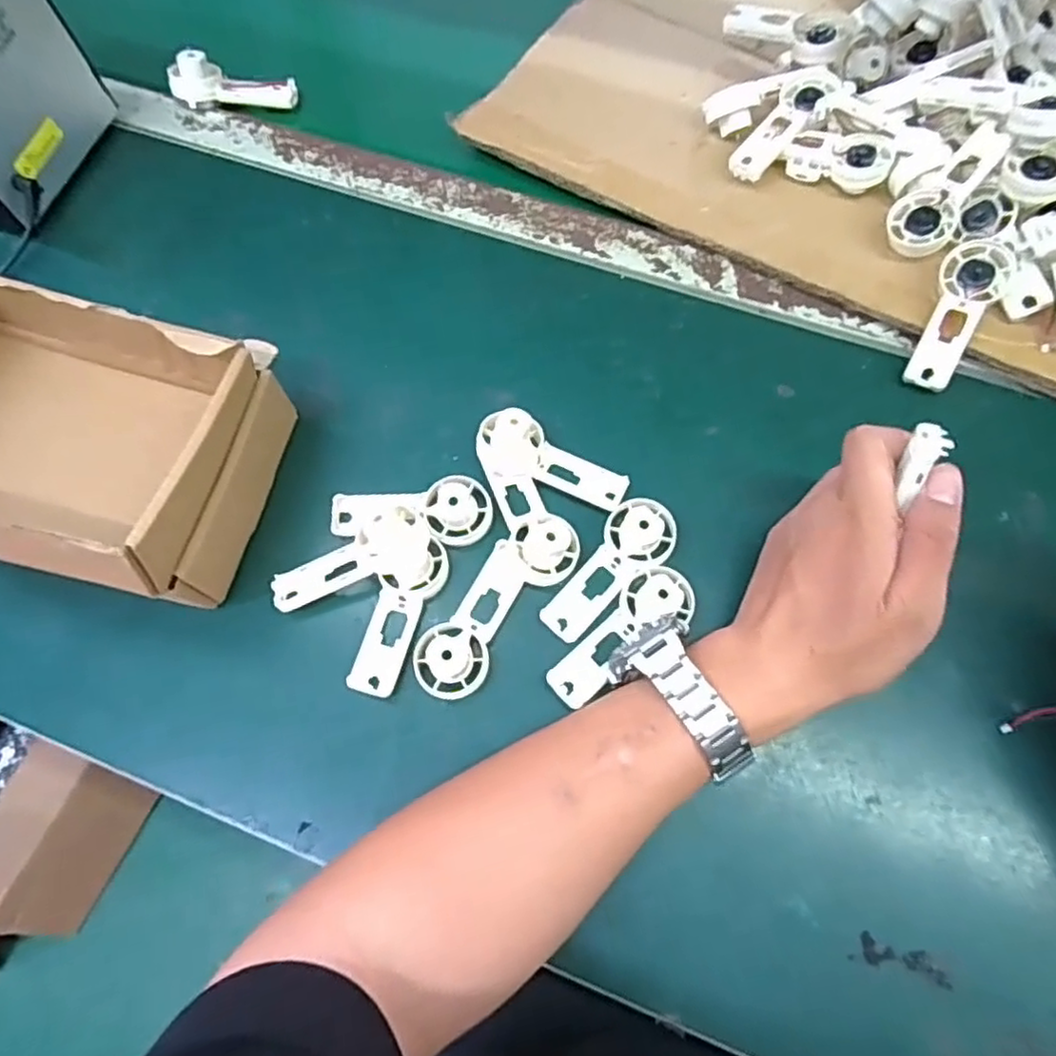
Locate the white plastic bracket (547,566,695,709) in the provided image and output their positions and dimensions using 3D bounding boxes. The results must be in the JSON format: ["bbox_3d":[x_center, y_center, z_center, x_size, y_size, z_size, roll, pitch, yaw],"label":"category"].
[{"bbox_3d":[0.050,0.057,0.374,0.093,0.009,0.037,-37,73,-10],"label":"white plastic bracket"}]

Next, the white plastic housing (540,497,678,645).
[{"bbox_3d":[0.047,0.022,0.383,0.038,0.013,0.092,37,76,14],"label":"white plastic housing"}]

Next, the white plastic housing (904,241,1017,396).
[{"bbox_3d":[0.264,-0.132,0.416,0.038,0.018,0.100,26,89,11],"label":"white plastic housing"}]

